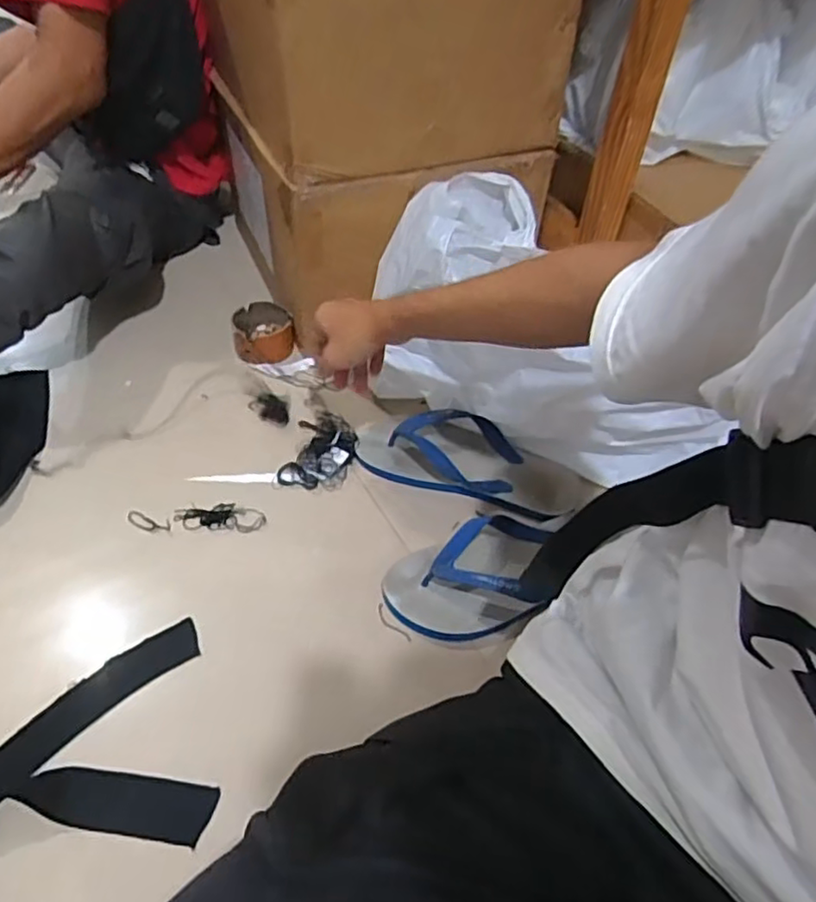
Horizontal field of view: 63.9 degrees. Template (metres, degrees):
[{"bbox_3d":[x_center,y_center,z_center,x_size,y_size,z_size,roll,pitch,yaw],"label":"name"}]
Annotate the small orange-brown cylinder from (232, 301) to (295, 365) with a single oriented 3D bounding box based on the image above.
[{"bbox_3d":[-0.199,-0.167,0.909,0.081,0.041,0.097,-6,48,-11],"label":"small orange-brown cylinder"}]

